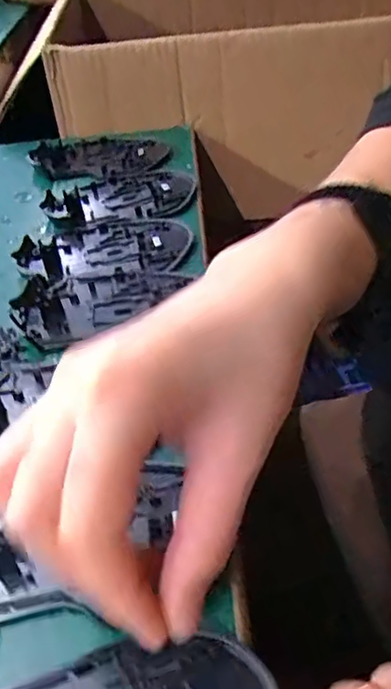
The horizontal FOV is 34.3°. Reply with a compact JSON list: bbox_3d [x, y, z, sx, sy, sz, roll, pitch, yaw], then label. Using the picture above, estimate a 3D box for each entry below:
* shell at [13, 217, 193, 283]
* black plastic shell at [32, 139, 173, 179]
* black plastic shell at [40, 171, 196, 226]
[{"bbox_3d":[-0.061,-0.066,0.429,0.114,0.011,0.068,-12,41,-7],"label":"shell"},{"bbox_3d":[-0.080,-0.162,0.540,0.115,0.015,0.057,-10,41,-5],"label":"black plastic shell"},{"bbox_3d":[-0.058,-0.116,0.488,0.113,0.014,0.073,-11,41,-5],"label":"black plastic shell"}]

